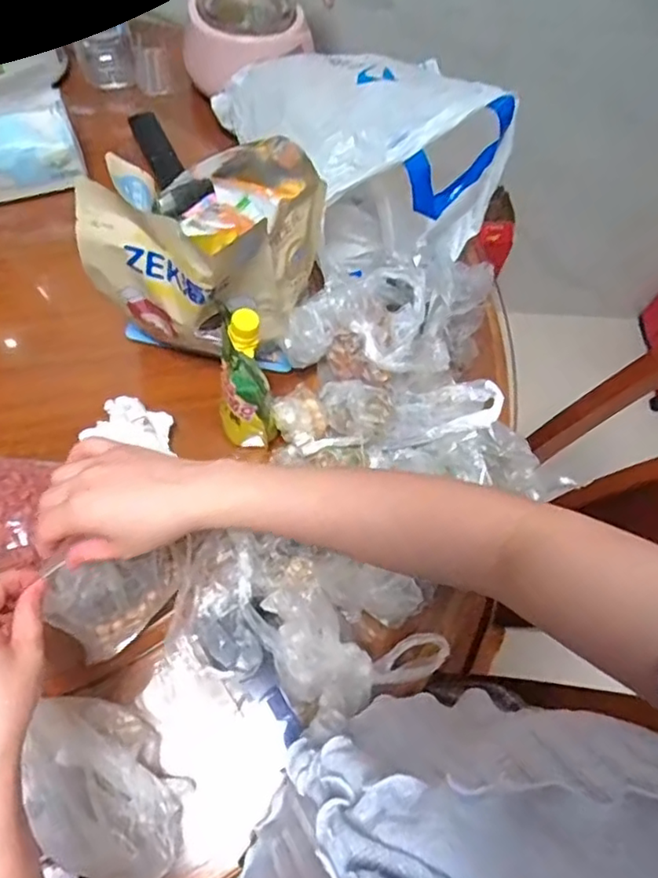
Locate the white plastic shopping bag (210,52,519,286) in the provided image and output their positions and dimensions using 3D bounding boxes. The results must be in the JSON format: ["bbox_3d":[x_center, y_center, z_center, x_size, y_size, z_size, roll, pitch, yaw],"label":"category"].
[{"bbox_3d":[0.006,-0.375,0.771,0.389,0.191,0.198,38,69,15],"label":"white plastic shopping bag"}]

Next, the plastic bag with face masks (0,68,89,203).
[{"bbox_3d":[-0.373,-0.355,0.736,0.133,0.105,0.081,-18,66,-10],"label":"plastic bag with face masks"}]

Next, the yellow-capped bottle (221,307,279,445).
[{"bbox_3d":[-0.080,-0.040,0.581,0.047,0.191,0.061,-16,66,-9],"label":"yellow-capped bottle"}]

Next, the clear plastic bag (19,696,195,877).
[{"bbox_3d":[-0.194,0.298,0.531,0.098,0.058,0.166,-40,72,-19],"label":"clear plastic bag"}]

